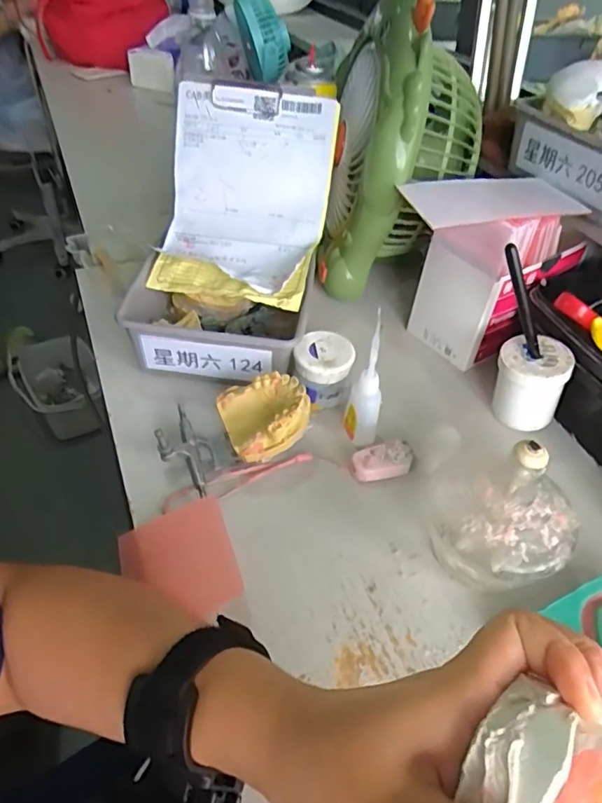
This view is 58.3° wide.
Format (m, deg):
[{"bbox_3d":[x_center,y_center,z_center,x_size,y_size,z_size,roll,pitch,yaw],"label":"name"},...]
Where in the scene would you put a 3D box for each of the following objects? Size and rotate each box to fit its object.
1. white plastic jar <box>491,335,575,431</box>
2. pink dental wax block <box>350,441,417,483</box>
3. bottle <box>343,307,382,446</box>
[{"bbox_3d":[0.192,-0.015,0.455,0.057,0.058,0.055,2,44,-2],"label":"white plastic jar"},{"bbox_3d":[0.063,0.046,0.416,0.051,0.012,0.026,-16,47,-20],"label":"pink dental wax block"},{"bbox_3d":[0.052,-0.020,0.404,0.026,0.096,0.030,8,44,4],"label":"bottle"}]

